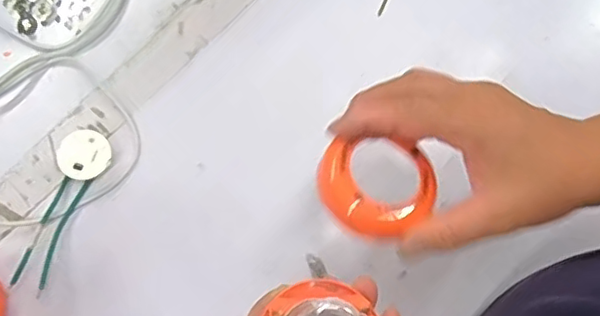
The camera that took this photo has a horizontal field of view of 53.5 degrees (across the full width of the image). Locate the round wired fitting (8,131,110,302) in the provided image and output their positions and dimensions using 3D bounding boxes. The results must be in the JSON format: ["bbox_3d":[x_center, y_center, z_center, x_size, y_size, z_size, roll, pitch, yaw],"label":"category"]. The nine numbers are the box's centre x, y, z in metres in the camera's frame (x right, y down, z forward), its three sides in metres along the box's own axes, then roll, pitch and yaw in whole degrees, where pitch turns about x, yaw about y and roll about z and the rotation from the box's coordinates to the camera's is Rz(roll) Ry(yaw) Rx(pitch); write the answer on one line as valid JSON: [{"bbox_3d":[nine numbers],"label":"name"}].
[{"bbox_3d":[-0.183,0.037,0.452,0.038,0.020,0.124,25,78,5],"label":"round wired fitting"}]

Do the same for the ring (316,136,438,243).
[{"bbox_3d":[0.044,0.017,0.332,0.063,0.014,0.057,17,78,4],"label":"ring"}]

